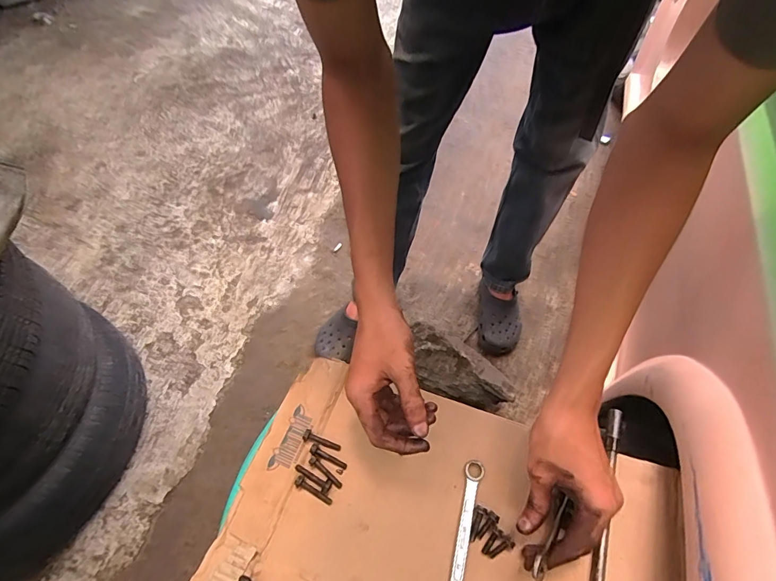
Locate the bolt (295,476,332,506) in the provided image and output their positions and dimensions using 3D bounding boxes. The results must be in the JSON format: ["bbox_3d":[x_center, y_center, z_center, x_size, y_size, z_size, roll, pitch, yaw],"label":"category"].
[{"bbox_3d":[-0.074,0.198,0.405,0.041,0.008,0.011,29,62,16],"label":"bolt"}]

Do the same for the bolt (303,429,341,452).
[{"bbox_3d":[-0.069,0.157,0.431,0.041,0.008,0.011,18,60,10],"label":"bolt"}]

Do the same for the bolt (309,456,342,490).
[{"bbox_3d":[-0.064,0.183,0.416,0.041,0.006,0.009,37,64,20],"label":"bolt"}]

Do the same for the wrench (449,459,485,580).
[{"bbox_3d":[0.069,0.229,0.382,0.023,0.005,0.141,14,59,7],"label":"wrench"}]

